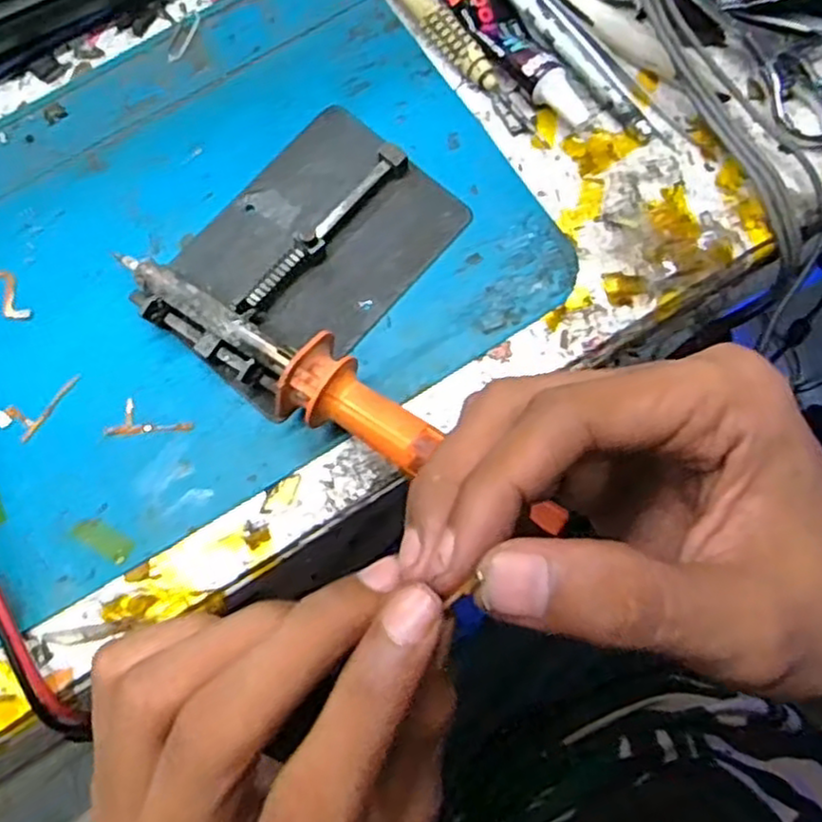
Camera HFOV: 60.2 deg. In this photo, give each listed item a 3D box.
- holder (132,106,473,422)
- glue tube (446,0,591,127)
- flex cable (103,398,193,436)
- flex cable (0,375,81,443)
[{"bbox_3d":[-0.042,-0.065,0.282,0.080,0.019,0.118,40,81,8],"label":"holder"},{"bbox_3d":[0.041,-0.166,0.307,0.023,0.015,0.108,-34,80,-7],"label":"glue tube"},{"bbox_3d":[-0.102,0.002,0.276,0.035,0.004,0.014,-3,78,0],"label":"flex cable"},{"bbox_3d":[-0.148,-0.005,0.278,0.017,0.004,0.032,33,80,7],"label":"flex cable"}]

